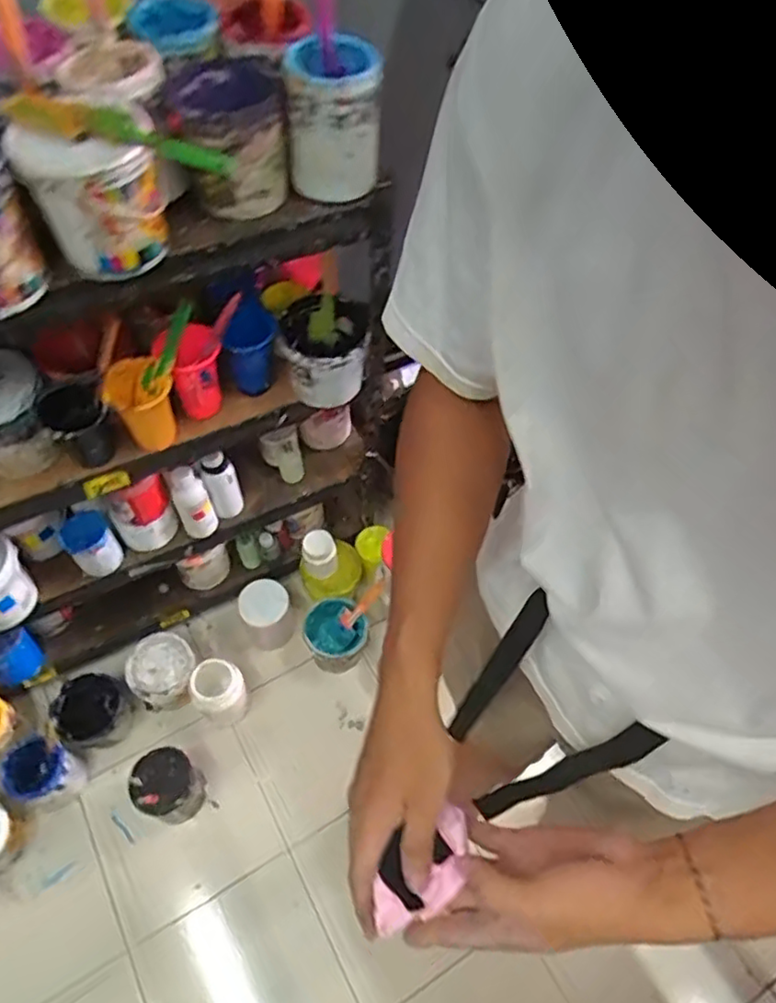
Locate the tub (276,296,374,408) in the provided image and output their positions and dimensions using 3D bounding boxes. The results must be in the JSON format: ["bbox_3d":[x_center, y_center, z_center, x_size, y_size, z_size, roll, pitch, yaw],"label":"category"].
[{"bbox_3d":[-0.088,-0.213,0.963,0.119,0.136,0.111,1,57,-2],"label":"tub"}]

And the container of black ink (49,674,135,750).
[{"bbox_3d":[-0.567,0.416,1.276,0.124,0.137,0.126,1,57,-2],"label":"container of black ink"}]

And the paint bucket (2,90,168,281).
[{"bbox_3d":[-0.286,-0.303,0.659,0.126,0.138,0.126,1,57,-2],"label":"paint bucket"}]

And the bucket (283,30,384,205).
[{"bbox_3d":[-0.058,-0.410,0.707,0.095,0.147,0.111,-1,57,-3],"label":"bucket"}]

